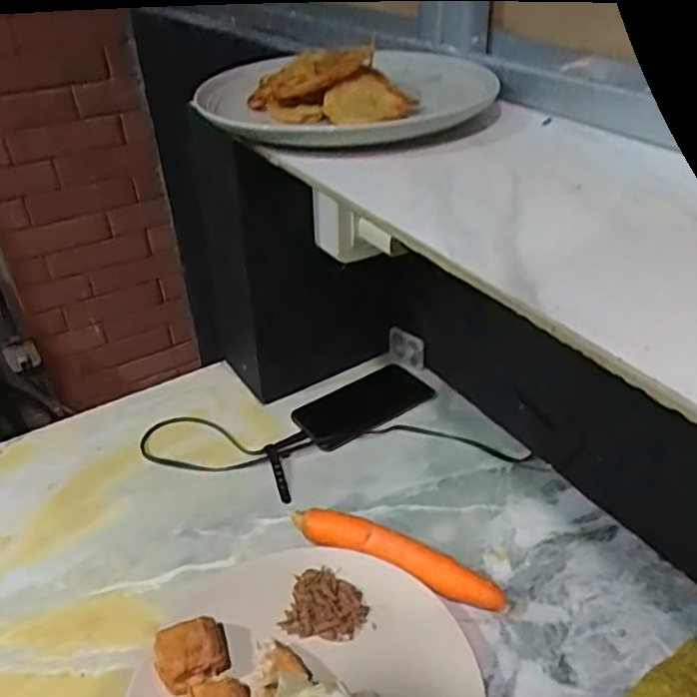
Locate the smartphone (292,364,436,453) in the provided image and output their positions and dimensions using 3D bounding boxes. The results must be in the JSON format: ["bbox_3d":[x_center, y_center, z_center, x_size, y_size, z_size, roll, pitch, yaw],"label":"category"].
[{"bbox_3d":[0.016,0.063,0.738,0.151,0.008,0.079,-24,40,-26],"label":"smartphone"}]

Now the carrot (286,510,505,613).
[{"bbox_3d":[0.041,0.181,0.563,0.187,0.028,0.034,13,39,22],"label":"carrot"}]

